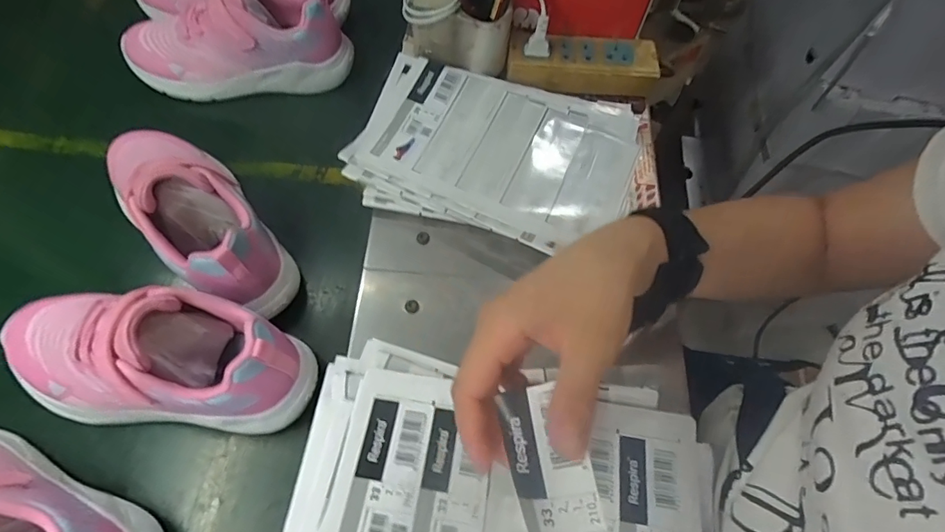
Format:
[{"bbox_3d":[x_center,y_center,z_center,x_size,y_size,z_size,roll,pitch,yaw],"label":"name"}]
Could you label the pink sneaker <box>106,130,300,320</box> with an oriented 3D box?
[{"bbox_3d":[-0.232,-0.054,0.413,0.077,0.088,0.215,-37,69,-19],"label":"pink sneaker"}]

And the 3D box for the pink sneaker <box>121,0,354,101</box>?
[{"bbox_3d":[-0.245,-0.236,0.511,0.220,0.092,0.079,-7,63,-6],"label":"pink sneaker"}]

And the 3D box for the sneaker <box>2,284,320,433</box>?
[{"bbox_3d":[-0.233,0.066,0.360,0.222,0.106,0.081,7,62,2],"label":"sneaker"}]

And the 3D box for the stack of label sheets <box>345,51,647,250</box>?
[{"bbox_3d":[0.023,-0.109,0.475,0.250,0.028,0.182,16,63,7],"label":"stack of label sheets"}]

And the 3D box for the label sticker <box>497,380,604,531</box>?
[{"bbox_3d":[0.038,0.106,0.219,0.033,0.019,0.114,-12,52,-8],"label":"label sticker"}]

